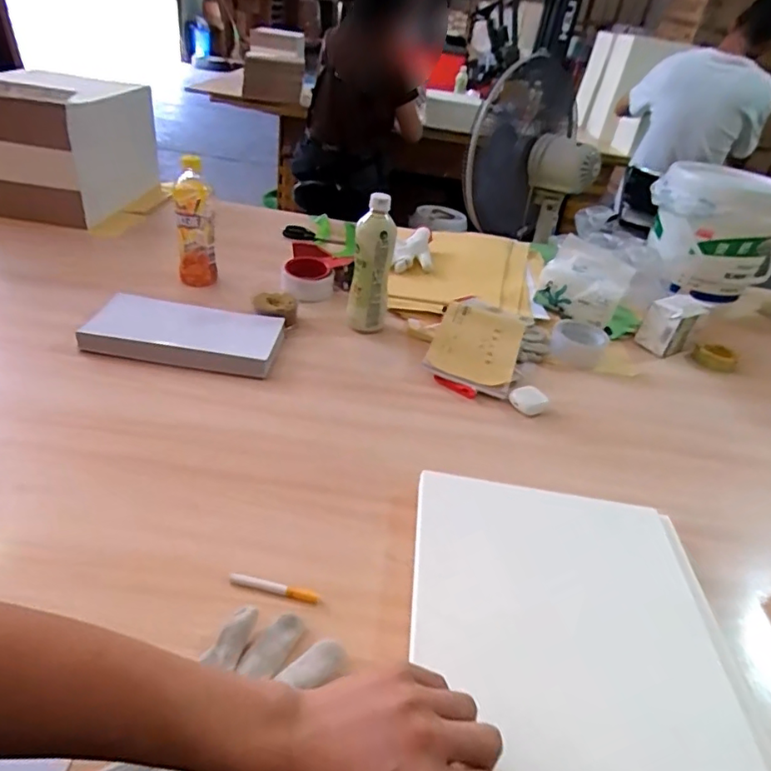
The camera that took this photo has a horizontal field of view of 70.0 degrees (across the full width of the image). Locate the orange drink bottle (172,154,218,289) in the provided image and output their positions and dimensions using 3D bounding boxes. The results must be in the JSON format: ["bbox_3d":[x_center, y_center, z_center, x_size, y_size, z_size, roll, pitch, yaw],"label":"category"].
[{"bbox_3d":[-0.327,-0.276,0.943,0.060,0.207,0.063,-9,38,-22],"label":"orange drink bottle"}]

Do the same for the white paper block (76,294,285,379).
[{"bbox_3d":[-0.293,-0.076,0.815,0.266,0.034,0.135,8,35,-1],"label":"white paper block"}]

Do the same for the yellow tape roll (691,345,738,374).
[{"bbox_3d":[0.577,-0.050,0.964,0.065,0.029,0.065,5,35,-4],"label":"yellow tape roll"}]

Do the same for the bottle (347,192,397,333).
[{"bbox_3d":[-0.022,-0.192,0.879,0.063,0.210,0.068,7,35,-2],"label":"bottle"}]

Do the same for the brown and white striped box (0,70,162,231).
[{"bbox_3d":[-0.712,-0.522,1.184,0.321,0.246,0.318,13,34,5],"label":"brown and white striped box"}]

